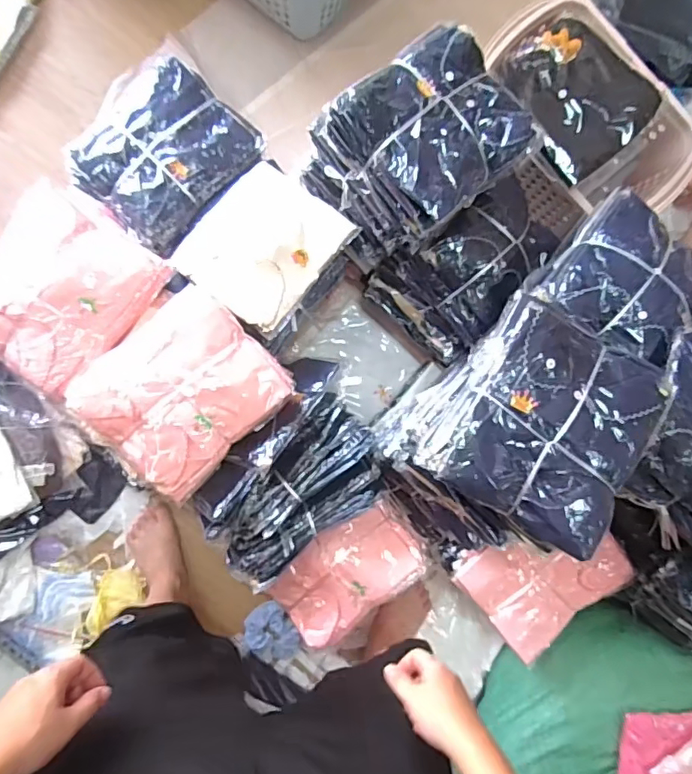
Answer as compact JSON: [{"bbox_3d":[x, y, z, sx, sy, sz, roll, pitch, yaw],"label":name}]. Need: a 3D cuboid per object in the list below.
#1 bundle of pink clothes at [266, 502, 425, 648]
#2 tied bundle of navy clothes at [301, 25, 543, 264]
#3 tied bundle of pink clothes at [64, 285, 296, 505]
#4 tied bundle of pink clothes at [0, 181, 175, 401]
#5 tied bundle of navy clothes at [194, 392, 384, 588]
[{"bbox_3d":[0.005,0.354,1.021,0.275,0.046,0.165,-36,92,-7],"label":"bundle of pink clothes"},{"bbox_3d":[0.123,-0.381,0.879,0.293,0.217,0.242,-35,92,-7],"label":"tied bundle of navy clothes"},{"bbox_3d":[-0.258,0.006,0.849,0.278,0.052,0.251,-44,93,-6],"label":"tied bundle of pink clothes"},{"bbox_3d":[-0.468,-0.160,0.859,0.253,0.056,0.293,36,84,-4],"label":"tied bundle of pink clothes"},{"bbox_3d":[-0.094,0.174,0.930,0.318,0.118,0.225,-36,92,-7],"label":"tied bundle of navy clothes"}]

